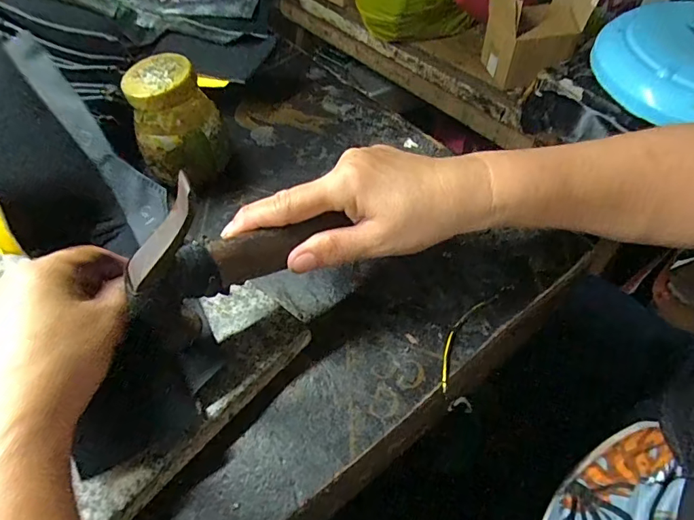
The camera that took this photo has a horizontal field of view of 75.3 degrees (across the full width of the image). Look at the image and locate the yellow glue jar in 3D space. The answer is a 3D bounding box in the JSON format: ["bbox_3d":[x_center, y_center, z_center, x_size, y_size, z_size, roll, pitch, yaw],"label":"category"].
[{"bbox_3d":[-0.137,-0.111,0.366,0.068,0.083,0.059,-18,54,-11],"label":"yellow glue jar"}]

